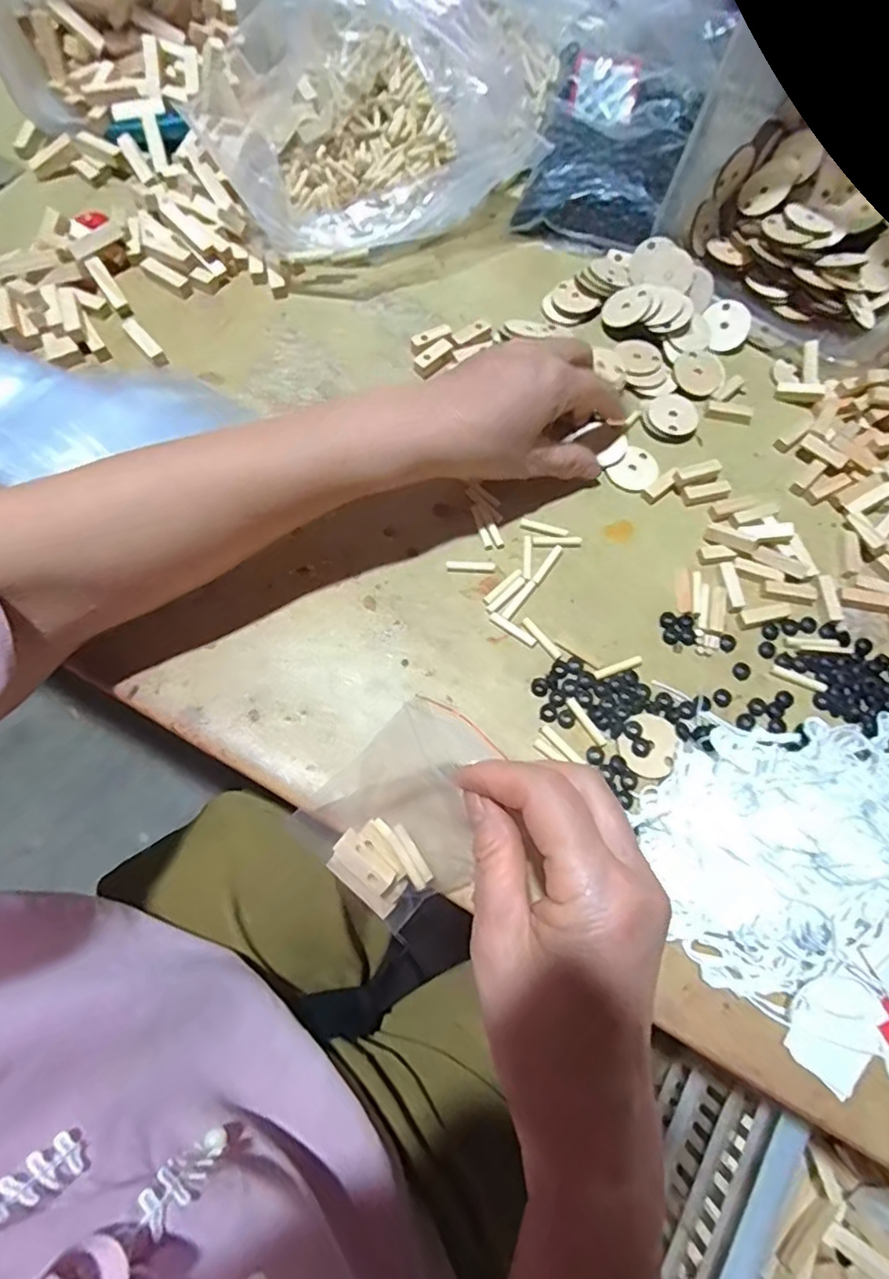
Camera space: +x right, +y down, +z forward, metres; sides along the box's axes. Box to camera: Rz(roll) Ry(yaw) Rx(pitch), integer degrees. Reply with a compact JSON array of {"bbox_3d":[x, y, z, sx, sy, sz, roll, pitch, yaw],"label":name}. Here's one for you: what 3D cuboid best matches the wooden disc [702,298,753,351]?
[{"bbox_3d":[0.207,-0.229,0.438,0.033,0.004,0.035,0,91,1],"label":"wooden disc"}]

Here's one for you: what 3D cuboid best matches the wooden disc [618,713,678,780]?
[{"bbox_3d":[0.111,0.057,0.327,0.030,0.004,0.035,15,68,6],"label":"wooden disc"}]

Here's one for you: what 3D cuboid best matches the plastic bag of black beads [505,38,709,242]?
[{"bbox_3d":[0.126,-0.383,0.478,0.114,0.062,0.149,20,68,8],"label":"plastic bag of black beads"}]

